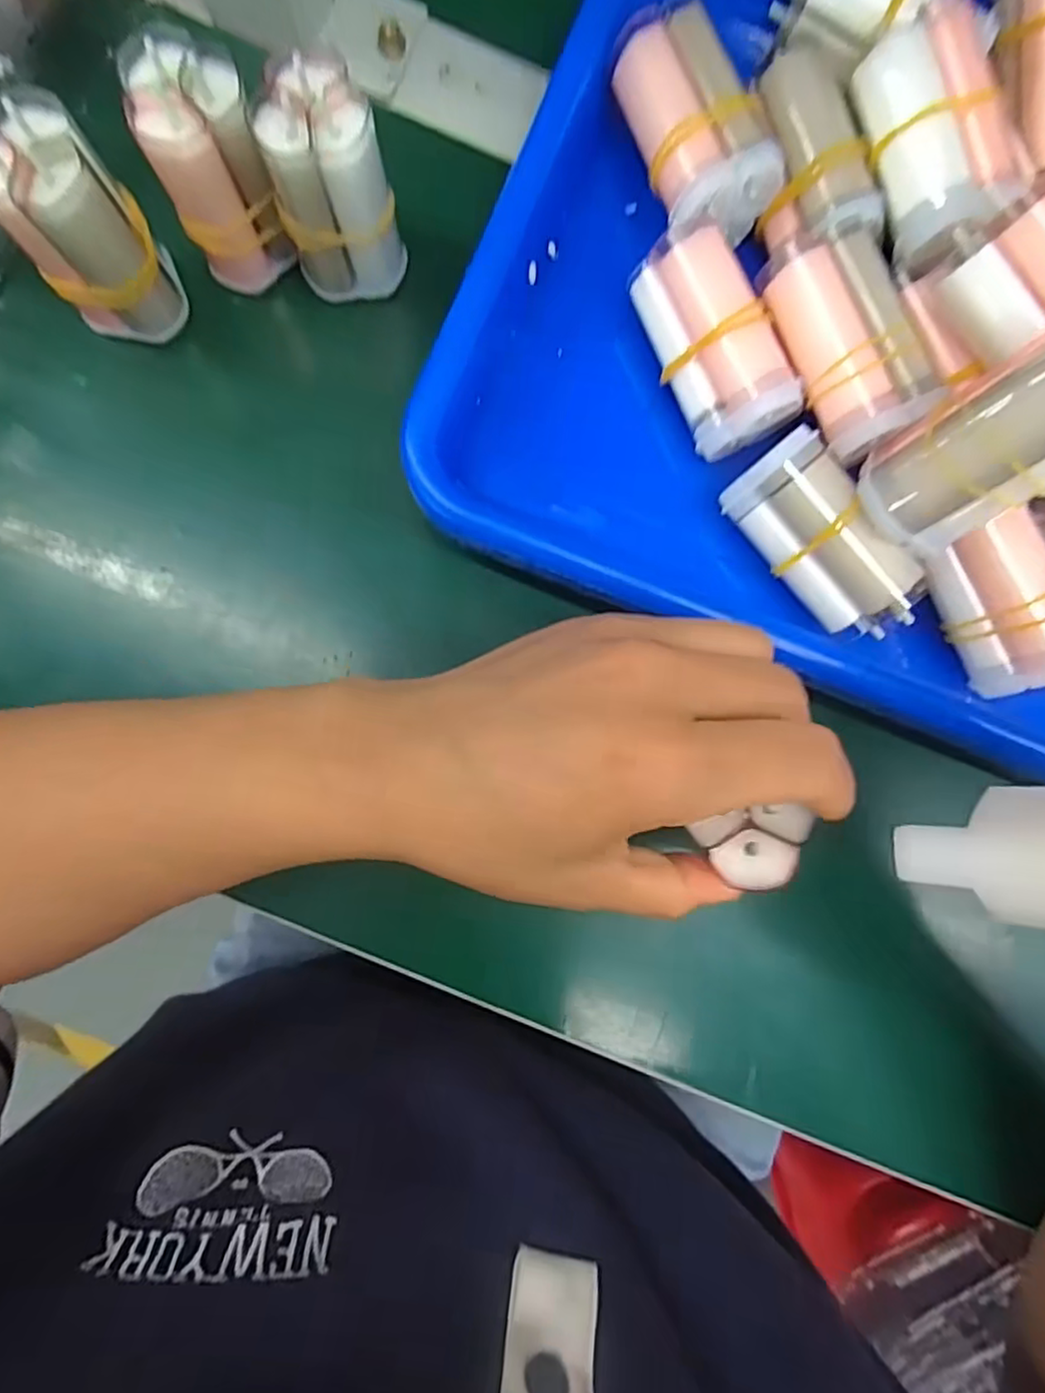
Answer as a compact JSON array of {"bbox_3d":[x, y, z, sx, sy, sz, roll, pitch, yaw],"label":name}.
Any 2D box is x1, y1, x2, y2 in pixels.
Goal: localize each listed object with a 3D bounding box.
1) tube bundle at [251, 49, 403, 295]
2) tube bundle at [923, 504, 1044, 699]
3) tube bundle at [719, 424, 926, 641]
[{"bbox_3d":[-0.060,-0.163,0.212,0.034,0.064,0.027,-5,87,-3],"label":"tube bundle"},{"bbox_3d":[0.156,-0.029,0.213,0.029,0.024,0.053,-23,88,-4],"label":"tube bundle"},{"bbox_3d":[0.097,-0.049,0.210,0.027,0.022,0.067,-39,89,-4],"label":"tube bundle"}]

